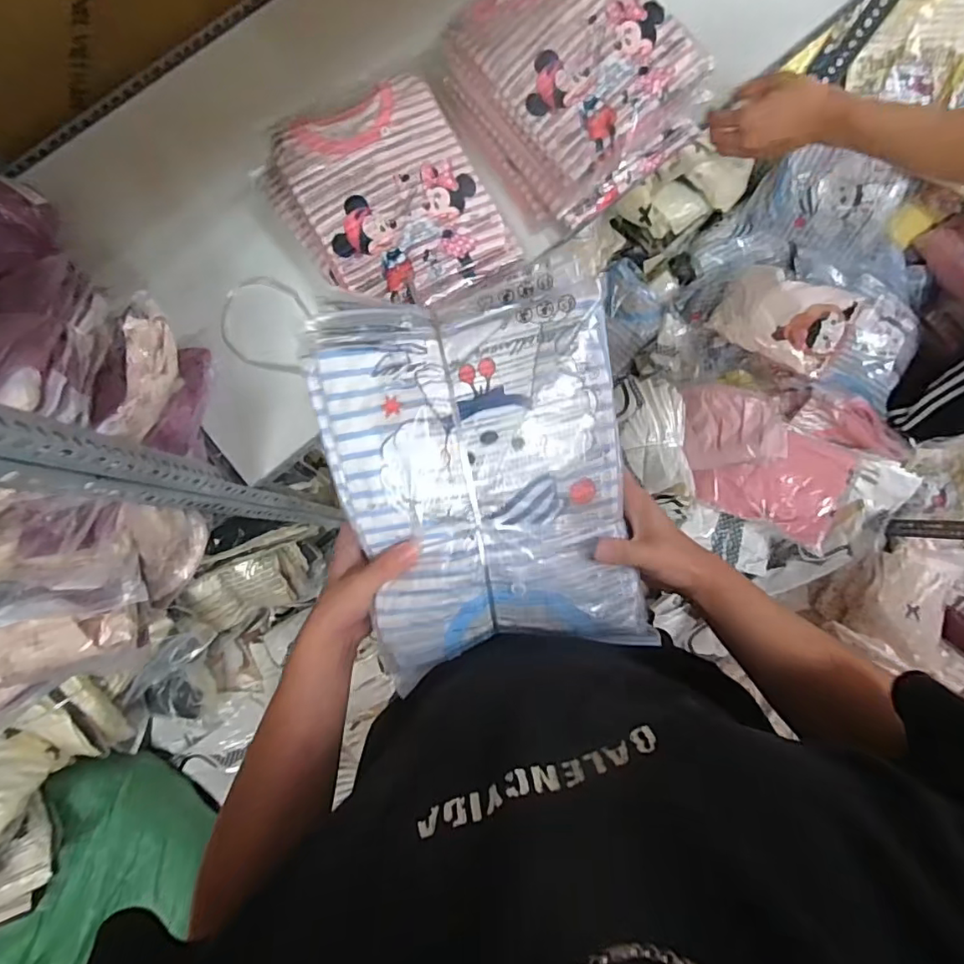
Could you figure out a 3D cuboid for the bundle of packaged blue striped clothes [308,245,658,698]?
[{"bbox_3d":[0.003,-0.002,0.451,0.228,0.080,0.306,-10,100,2],"label":"bundle of packaged blue striped clothes"}]

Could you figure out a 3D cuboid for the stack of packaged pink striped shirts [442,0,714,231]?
[{"bbox_3d":[0.112,-0.542,0.765,0.232,0.147,0.295,-38,85,-3],"label":"stack of packaged pink striped shirts"}]

